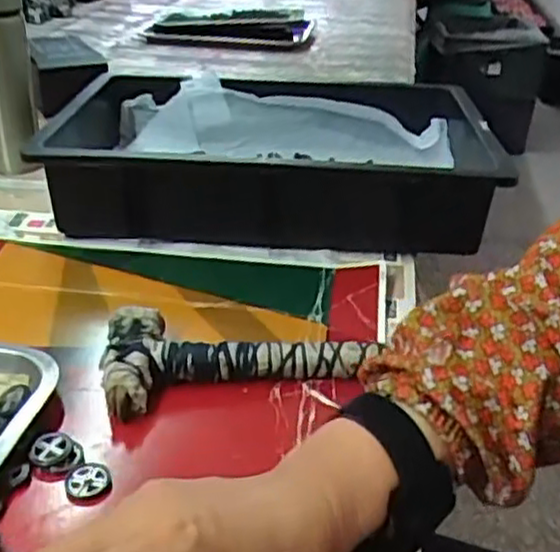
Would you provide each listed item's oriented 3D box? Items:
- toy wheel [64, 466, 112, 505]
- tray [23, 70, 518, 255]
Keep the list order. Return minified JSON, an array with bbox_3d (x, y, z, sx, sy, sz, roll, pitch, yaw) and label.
[{"bbox_3d":[-0.119,0.129,0.453,0.027,0.008,0.025,2,32,-1],"label":"toy wheel"},{"bbox_3d":[-0.011,-0.113,0.727,0.421,0.098,0.242,1,32,-2],"label":"tray"}]

